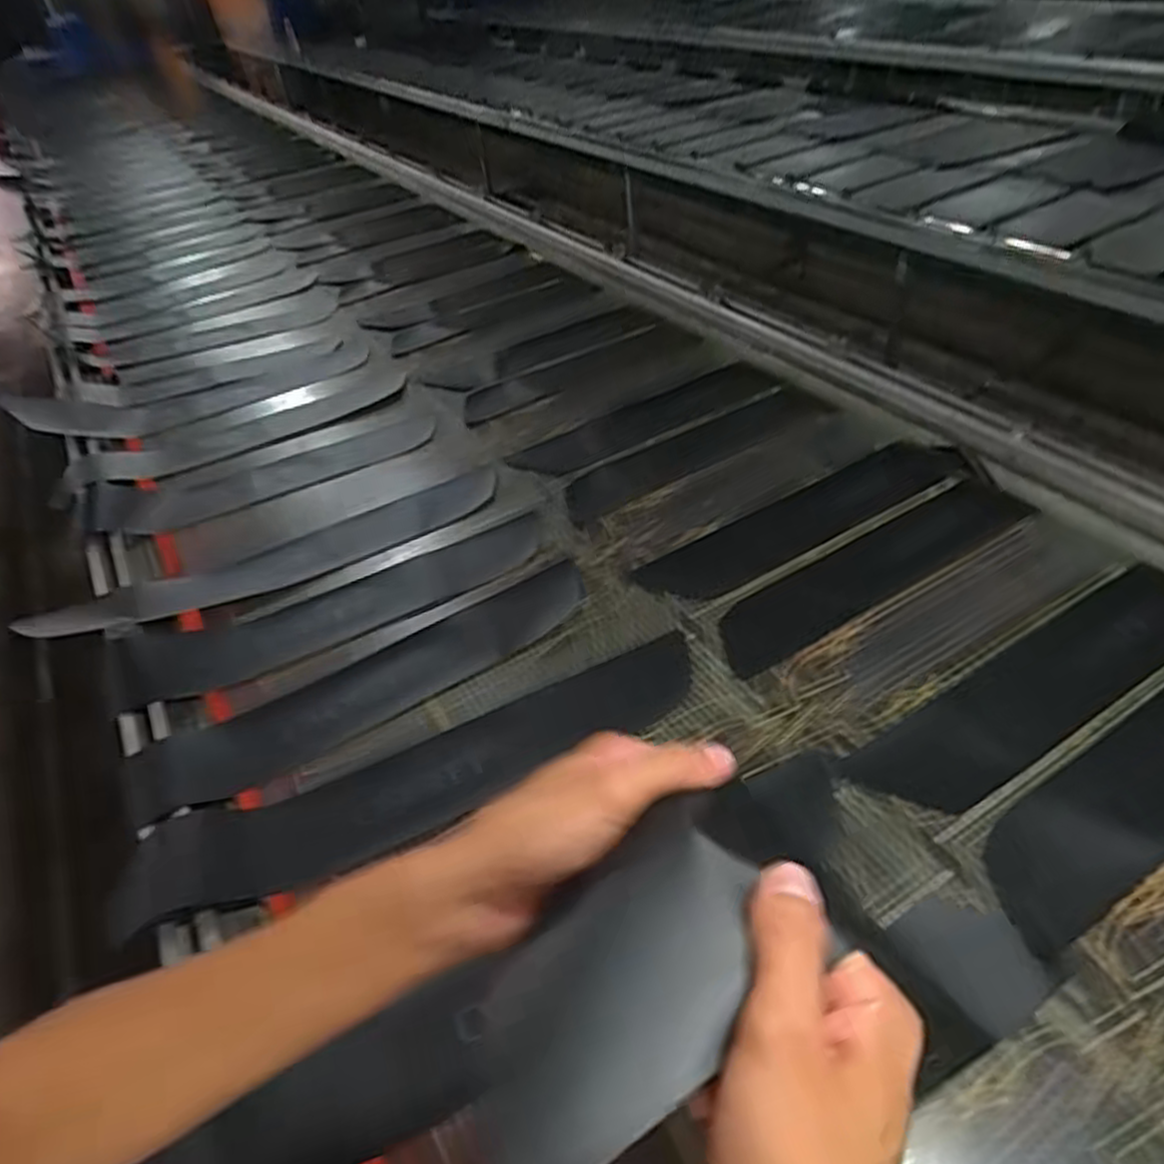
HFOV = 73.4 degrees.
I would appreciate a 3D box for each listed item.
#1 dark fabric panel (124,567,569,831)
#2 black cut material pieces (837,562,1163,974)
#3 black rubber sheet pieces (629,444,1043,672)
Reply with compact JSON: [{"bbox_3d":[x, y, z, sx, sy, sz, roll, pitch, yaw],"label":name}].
[{"bbox_3d":[-0.245,0.124,0.969,0.586,0.022,0.120,-27,45,-22],"label":"dark fabric panel"},{"bbox_3d":[0.568,0.152,0.845,0.540,0.018,0.246,-25,45,-21],"label":"black cut material pieces"},{"bbox_3d":[0.373,-0.063,1.109,0.557,0.015,0.248,-26,44,-20],"label":"black rubber sheet pieces"}]

